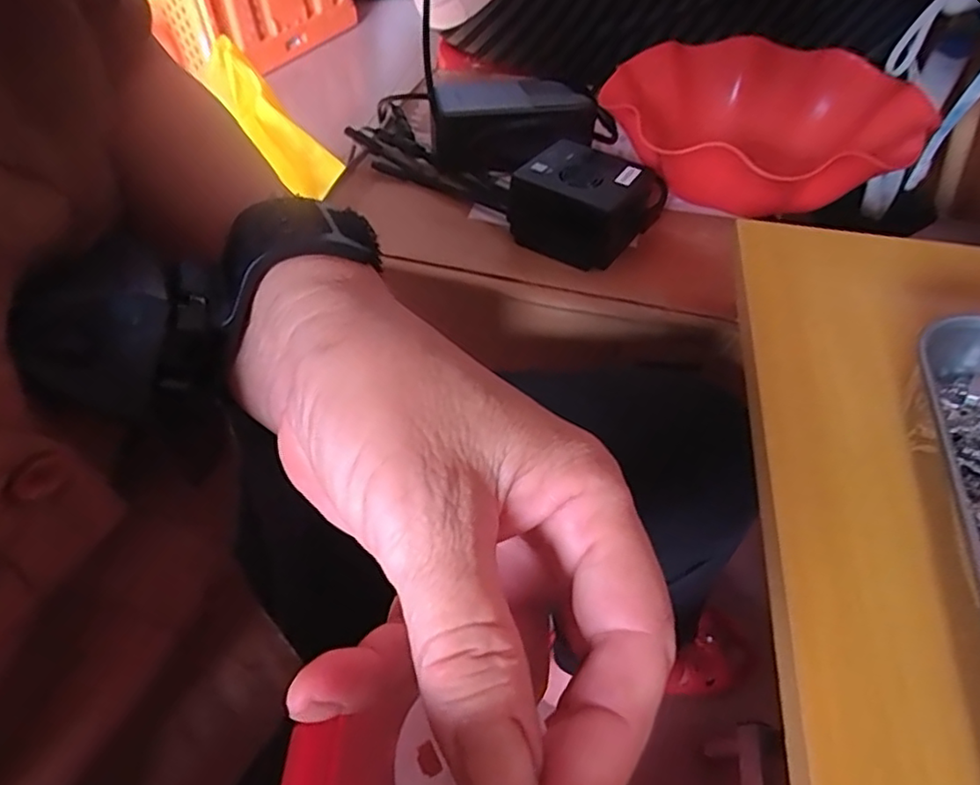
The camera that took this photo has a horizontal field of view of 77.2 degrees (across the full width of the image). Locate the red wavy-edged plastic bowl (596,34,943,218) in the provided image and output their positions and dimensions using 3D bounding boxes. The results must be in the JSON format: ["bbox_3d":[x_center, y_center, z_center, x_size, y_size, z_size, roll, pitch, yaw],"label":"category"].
[{"bbox_3d":[0.202,-0.194,0.470,0.204,0.079,0.210,0,49,0],"label":"red wavy-edged plastic bowl"}]

